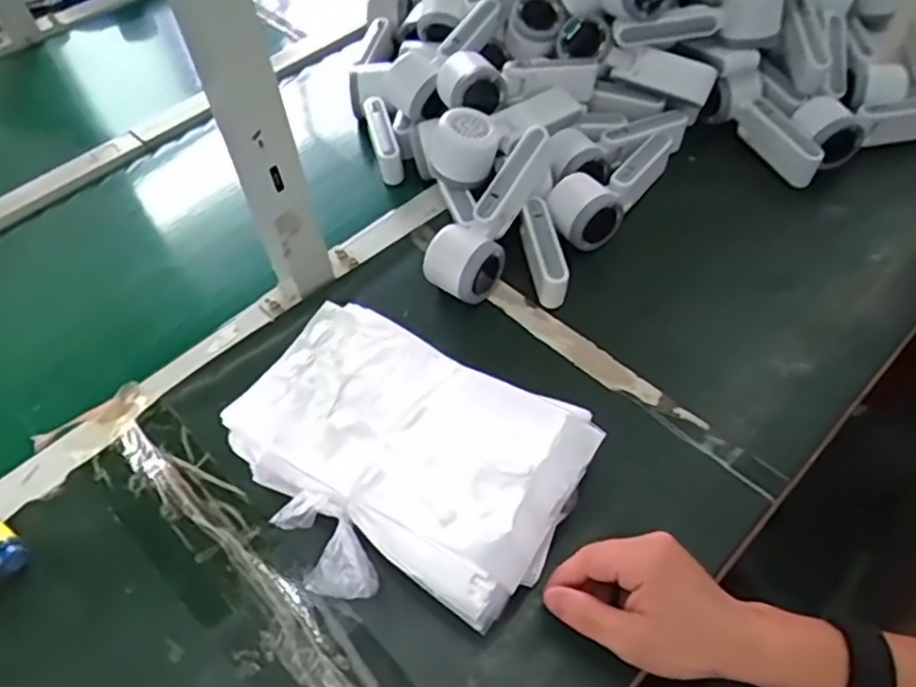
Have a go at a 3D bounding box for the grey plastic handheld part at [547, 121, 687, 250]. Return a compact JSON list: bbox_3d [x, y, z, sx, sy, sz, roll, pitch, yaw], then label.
[{"bbox_3d":[0.164,-0.170,0.700,0.063,0.044,0.203,31,61,24],"label":"grey plastic handheld part"}]

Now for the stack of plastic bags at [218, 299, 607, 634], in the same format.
[{"bbox_3d":[-0.039,0.087,0.509,0.241,0.067,0.194,21,57,18],"label":"stack of plastic bags"}]

